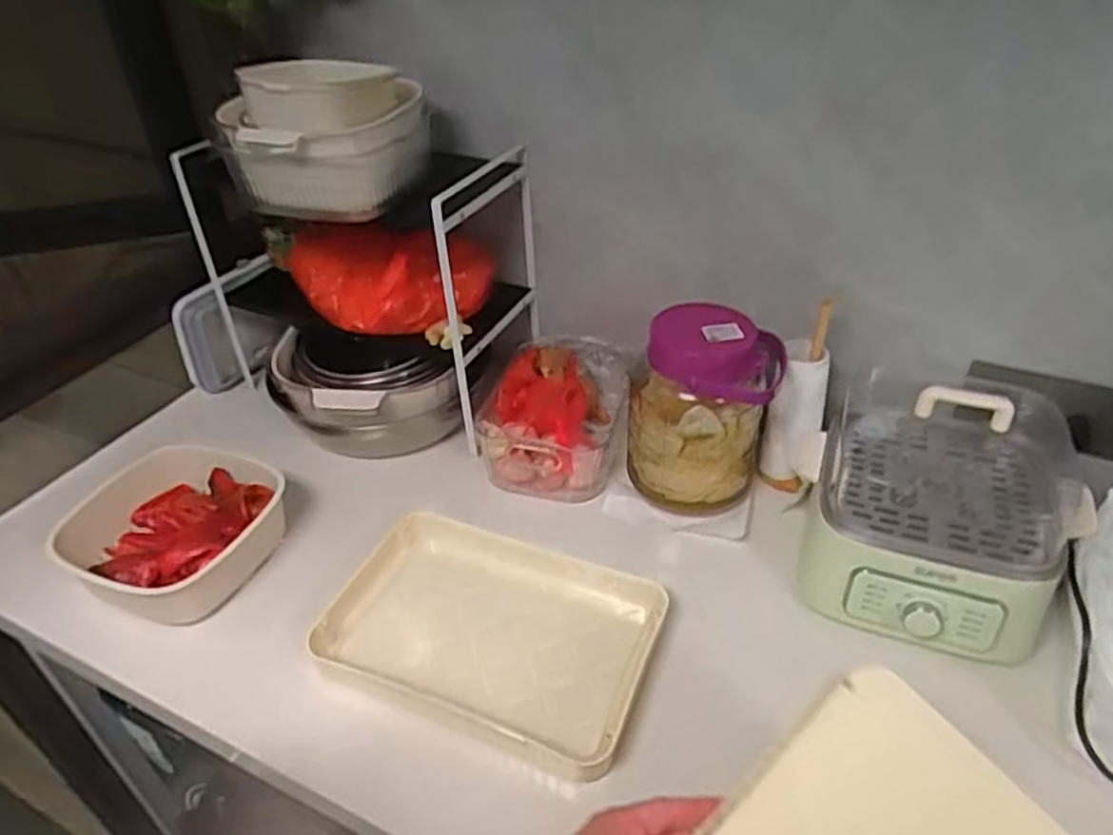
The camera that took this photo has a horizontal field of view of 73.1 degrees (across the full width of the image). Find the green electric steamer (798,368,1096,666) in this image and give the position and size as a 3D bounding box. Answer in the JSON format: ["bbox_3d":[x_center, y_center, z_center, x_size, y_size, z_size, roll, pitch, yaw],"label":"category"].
[{"bbox_3d":[0.399,0.076,0.784,0.238,0.195,0.259,16,42,22],"label":"green electric steamer"}]

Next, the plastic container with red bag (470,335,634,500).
[{"bbox_3d":[0.003,-0.004,1.012,0.176,0.099,0.215,9,40,14],"label":"plastic container with red bag"}]

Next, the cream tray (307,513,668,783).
[{"bbox_3d":[-0.074,0.220,0.786,0.336,0.052,0.214,14,42,20],"label":"cream tray"}]

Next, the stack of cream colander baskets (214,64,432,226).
[{"bbox_3d":[-0.269,-0.317,0.854,0.202,0.149,0.168,4,39,9],"label":"stack of cream colander baskets"}]

